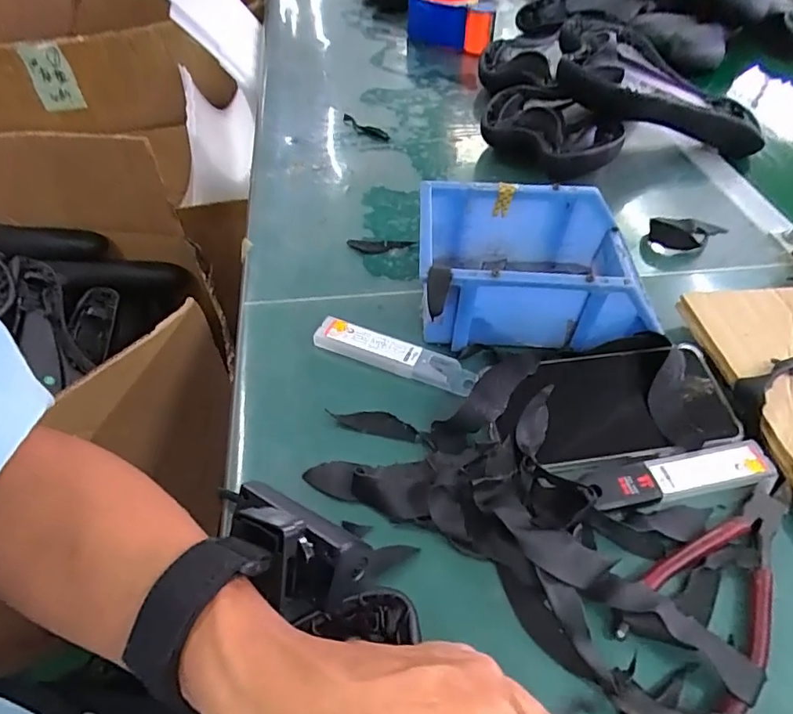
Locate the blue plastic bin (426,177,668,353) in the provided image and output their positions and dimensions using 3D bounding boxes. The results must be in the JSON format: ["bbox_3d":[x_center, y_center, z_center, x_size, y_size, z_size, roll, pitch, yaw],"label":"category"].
[{"bbox_3d":[0.101,-0.066,0.410,0.166,0.073,0.127,5,49,2],"label":"blue plastic bin"}]

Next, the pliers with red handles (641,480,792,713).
[{"bbox_3d":[0.188,0.120,0.297,0.147,0.015,0.062,-35,58,-27],"label":"pliers with red handles"}]

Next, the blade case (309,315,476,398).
[{"bbox_3d":[-0.002,-0.002,0.397,0.122,0.011,0.025,17,51,13],"label":"blade case"}]

